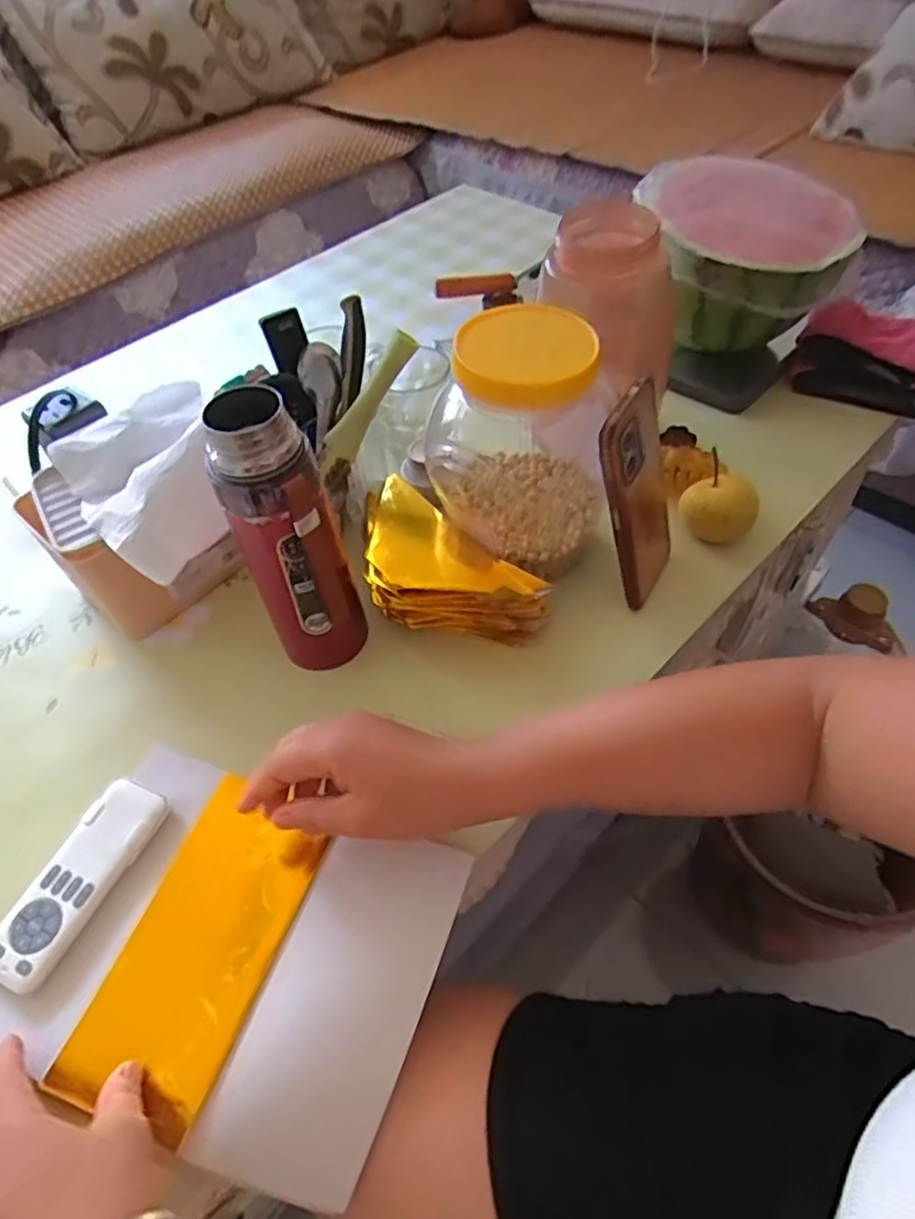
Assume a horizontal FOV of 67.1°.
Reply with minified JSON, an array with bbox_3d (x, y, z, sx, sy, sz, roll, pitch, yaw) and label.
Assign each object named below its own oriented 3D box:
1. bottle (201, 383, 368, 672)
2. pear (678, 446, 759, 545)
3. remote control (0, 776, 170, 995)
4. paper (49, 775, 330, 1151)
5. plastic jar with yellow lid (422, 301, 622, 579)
[{"bbox_3d":[-0.108,-0.041,0.461,0.066,0.206,0.058,-20,52,-12],"label":"bottle"},{"bbox_3d":[0.217,-0.085,0.574,0.060,0.052,0.050,23,56,21],"label":"pear"},{"bbox_3d":[-0.236,0.168,0.432,0.048,0.014,0.125,18,54,18],"label":"remote control"},{"bbox_3d":[-0.150,0.196,0.410,0.089,0.005,0.175,12,54,16],"label":"paper"},{"bbox_3d":[0.046,-0.137,0.525,0.128,0.165,0.138,-2,51,3],"label":"plastic jar with yellow lid"}]

